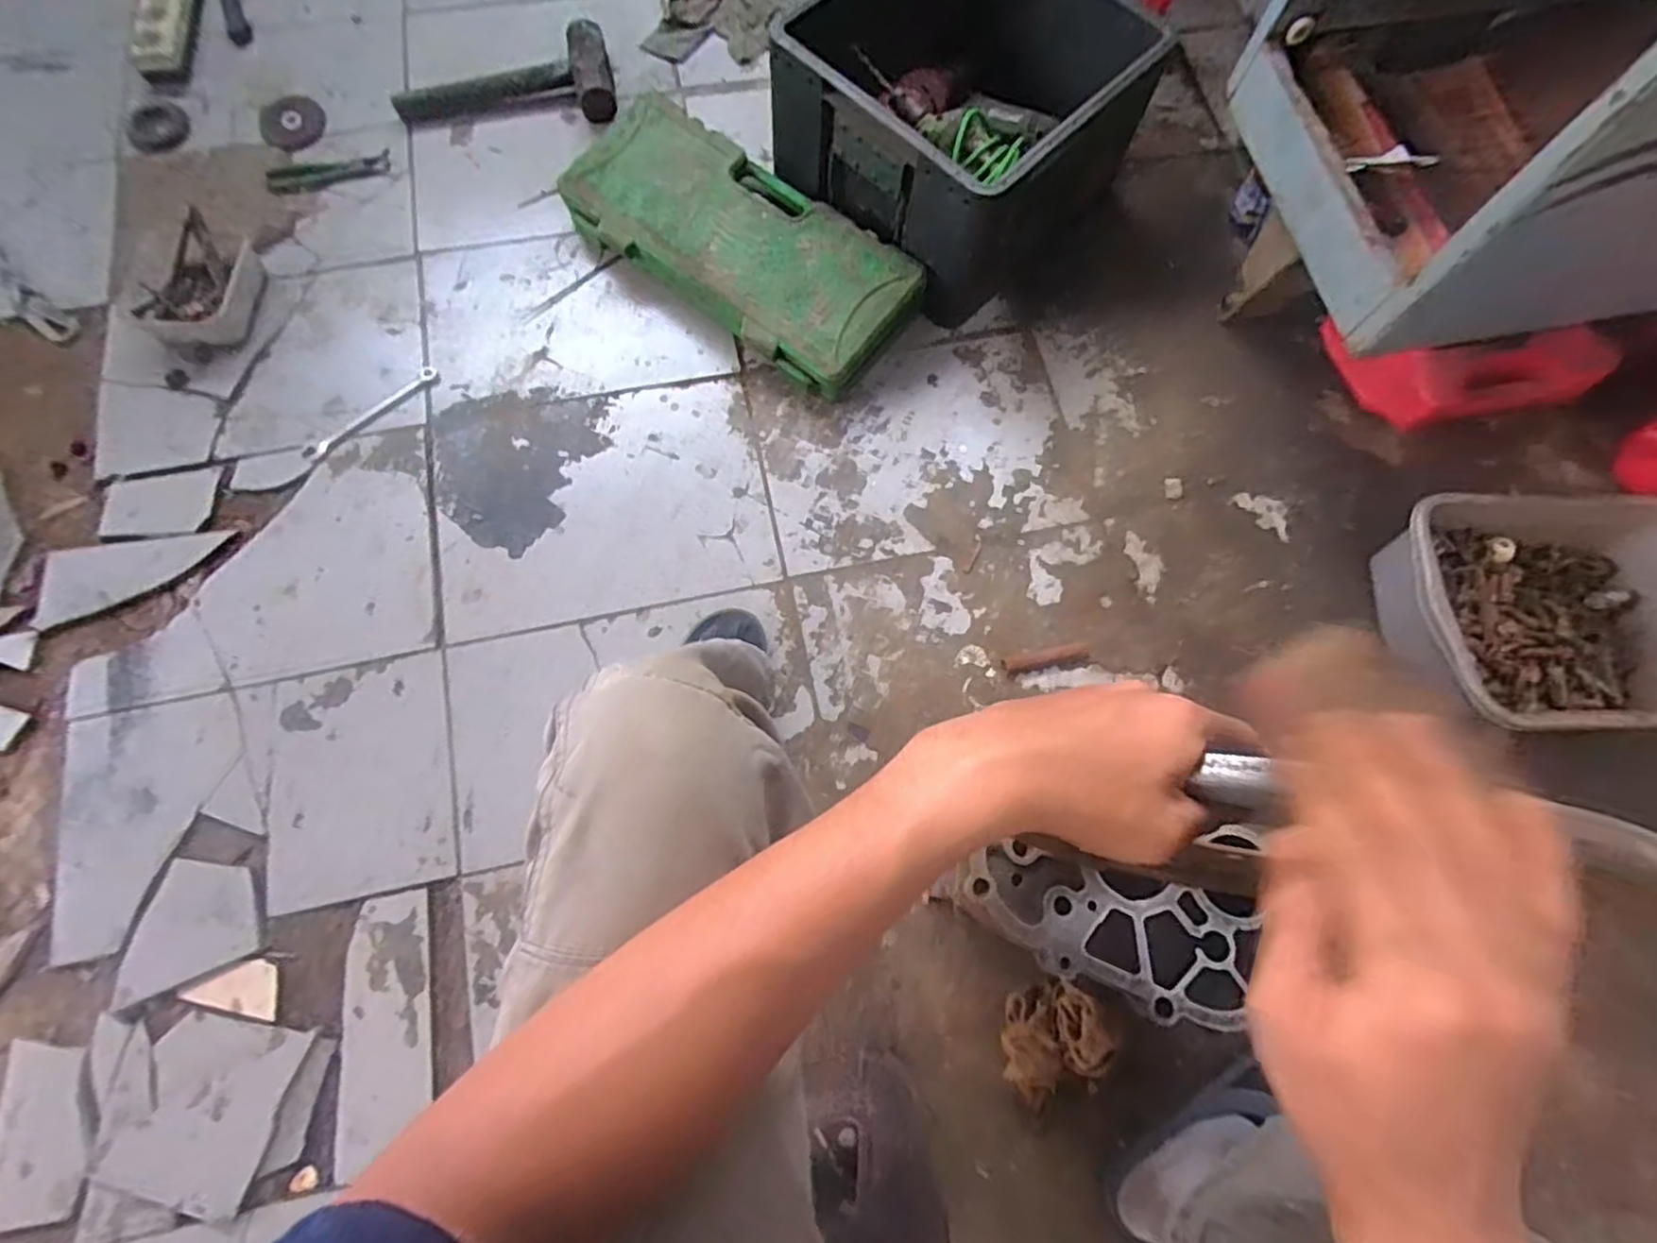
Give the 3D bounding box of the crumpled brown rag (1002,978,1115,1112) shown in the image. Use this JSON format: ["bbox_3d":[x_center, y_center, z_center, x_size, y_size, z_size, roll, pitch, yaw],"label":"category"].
[{"bbox_3d":[0.217,0.407,0.683,0.083,0.075,0.111,38,75,9],"label":"crumpled brown rag"}]

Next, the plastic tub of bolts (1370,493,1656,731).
[{"bbox_3d":[0.817,-0.007,0.820,0.350,0.129,0.272,0,73,-3],"label":"plastic tub of bolts"}]

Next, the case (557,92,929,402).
[{"bbox_3d":[-0.121,-0.500,0.950,0.492,0.086,0.202,36,75,9],"label":"case"}]

